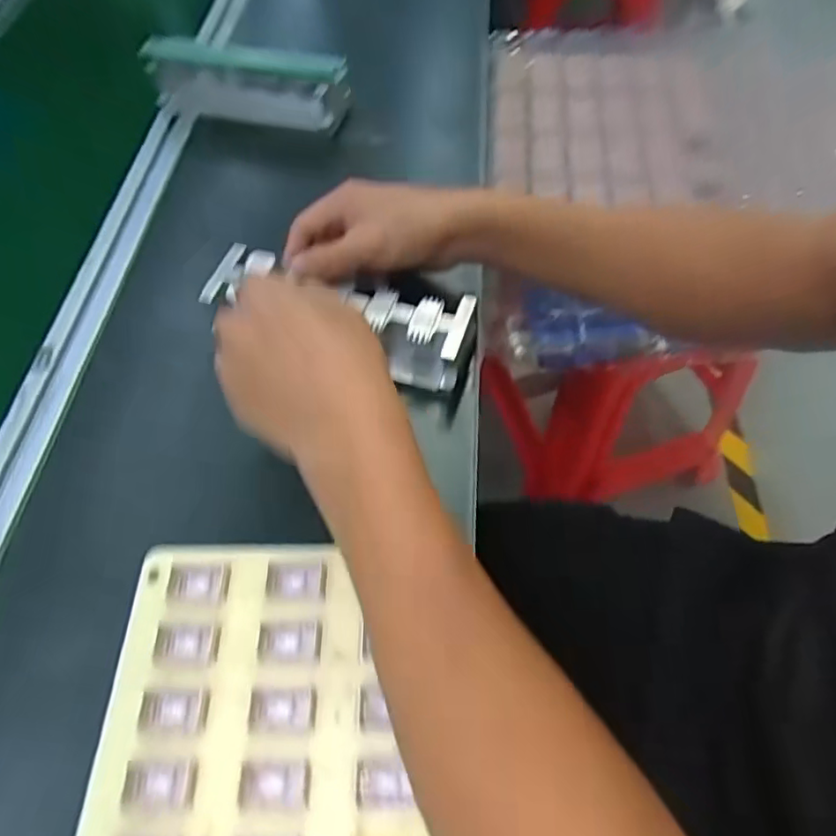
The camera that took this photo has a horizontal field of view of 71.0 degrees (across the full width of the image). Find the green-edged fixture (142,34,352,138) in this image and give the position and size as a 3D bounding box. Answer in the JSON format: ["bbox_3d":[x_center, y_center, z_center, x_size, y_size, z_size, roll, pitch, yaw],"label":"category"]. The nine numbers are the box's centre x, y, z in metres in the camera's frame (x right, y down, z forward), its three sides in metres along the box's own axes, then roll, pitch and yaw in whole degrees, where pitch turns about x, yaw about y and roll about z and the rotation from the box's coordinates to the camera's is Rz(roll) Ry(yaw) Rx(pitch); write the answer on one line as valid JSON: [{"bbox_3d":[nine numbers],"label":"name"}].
[{"bbox_3d":[-0.168,-0.326,0.574,0.208,0.069,0.045,8,59,10],"label":"green-edged fixture"}]

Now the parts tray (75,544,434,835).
[{"bbox_3d":[-0.071,0.159,0.285,0.171,0.008,0.198,-2,58,3],"label":"parts tray"}]

